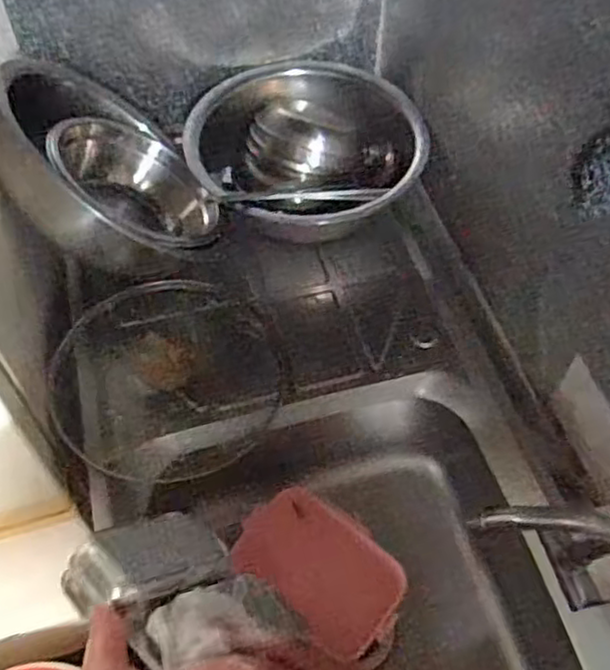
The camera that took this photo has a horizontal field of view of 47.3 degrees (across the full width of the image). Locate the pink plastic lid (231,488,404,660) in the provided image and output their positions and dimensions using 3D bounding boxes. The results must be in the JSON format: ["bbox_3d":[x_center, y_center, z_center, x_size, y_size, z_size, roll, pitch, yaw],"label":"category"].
[{"bbox_3d":[0.017,0.282,0.858,0.199,0.014,0.134,37,82,19],"label":"pink plastic lid"}]

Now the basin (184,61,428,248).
[{"bbox_3d":[-0.007,-0.272,0.997,0.310,0.123,0.285,0,54,0],"label":"basin"}]

